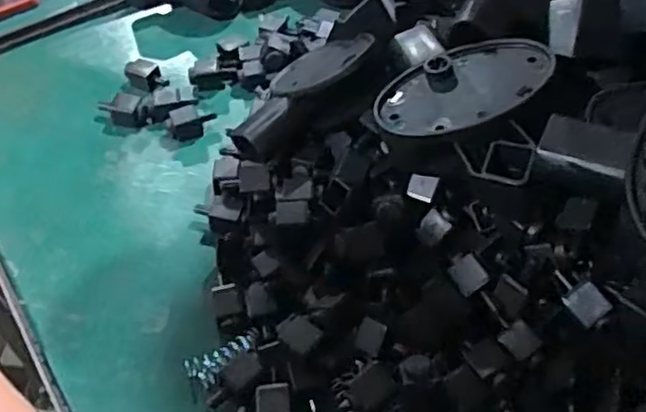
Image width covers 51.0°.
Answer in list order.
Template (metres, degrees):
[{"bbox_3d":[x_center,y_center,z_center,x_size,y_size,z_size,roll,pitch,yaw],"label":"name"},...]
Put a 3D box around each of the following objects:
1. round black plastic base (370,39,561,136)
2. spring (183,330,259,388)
[{"bbox_3d":[0.076,-0.067,0.370,0.097,0.009,0.058,-18,44,8],"label":"round black plastic base"},{"bbox_3d":[-0.055,0.086,0.380,0.044,0.008,0.017,-24,53,-15],"label":"spring"}]

